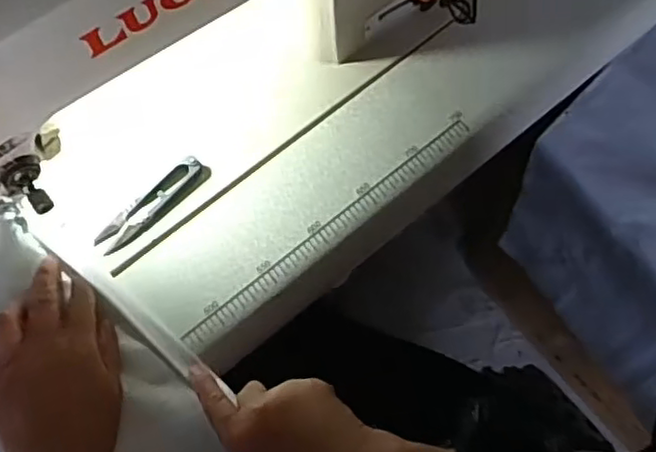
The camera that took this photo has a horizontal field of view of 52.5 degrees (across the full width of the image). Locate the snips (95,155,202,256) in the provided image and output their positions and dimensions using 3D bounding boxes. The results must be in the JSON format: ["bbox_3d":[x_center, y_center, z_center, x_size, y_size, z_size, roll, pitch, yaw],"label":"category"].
[{"bbox_3d":[-0.141,-0.018,0.527,0.101,0.008,0.023,-44,77,-11],"label":"snips"}]

